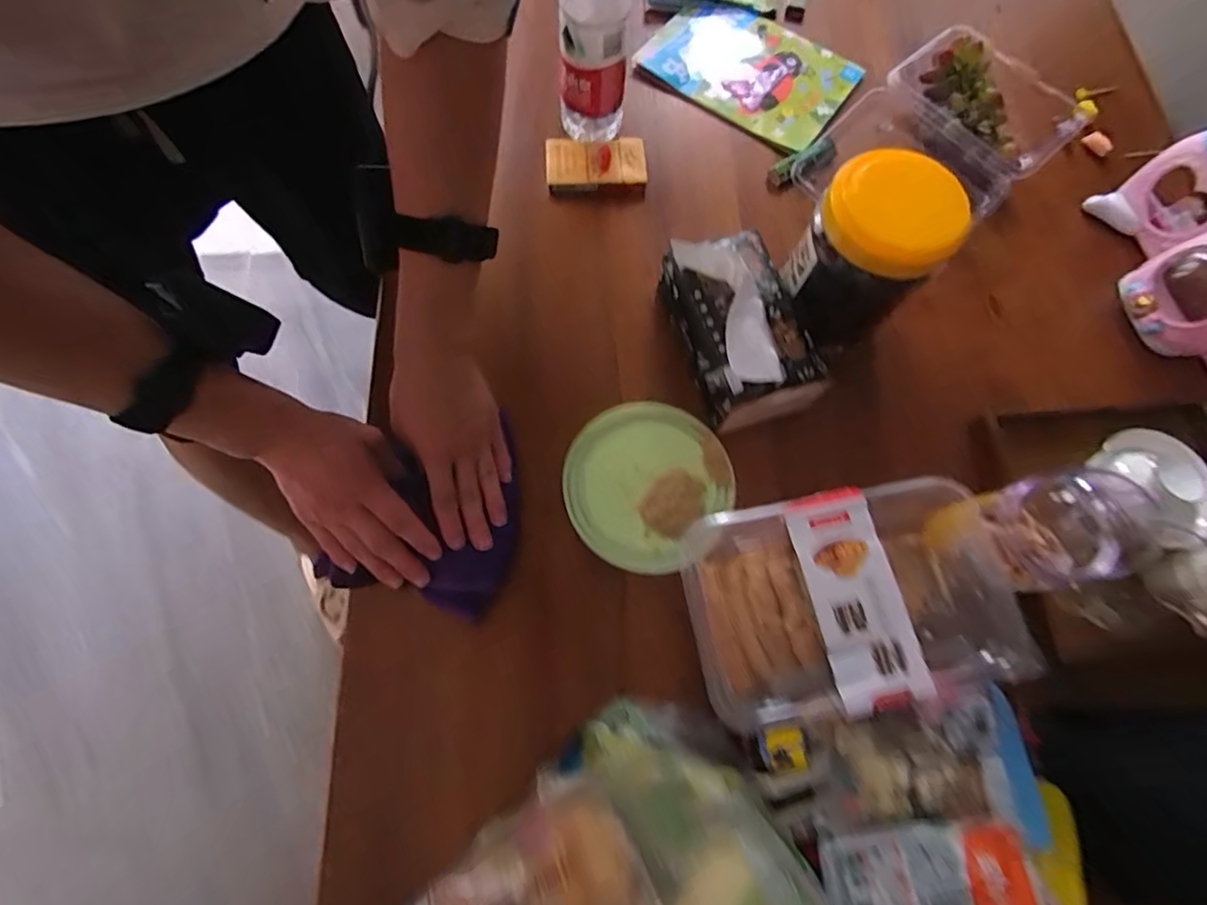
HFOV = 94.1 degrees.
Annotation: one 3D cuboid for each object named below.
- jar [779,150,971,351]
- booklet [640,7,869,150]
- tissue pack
[{"bbox_3d":[0.200,-0.147,0.449,0.089,0.142,0.079,37,74,10],"label":"jar"},{"bbox_3d":[0.153,-0.416,0.606,0.221,0.012,0.140,32,73,9],"label":"booklet"},{"bbox_3d":[0.112,-0.105,0.467,0.086,0.084,0.146,-16,73,-8],"label":"tissue pack"}]

